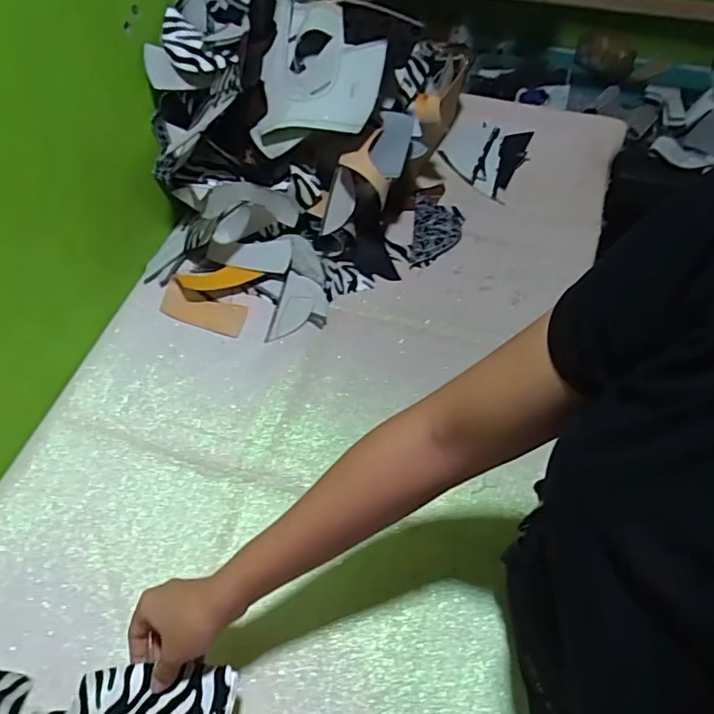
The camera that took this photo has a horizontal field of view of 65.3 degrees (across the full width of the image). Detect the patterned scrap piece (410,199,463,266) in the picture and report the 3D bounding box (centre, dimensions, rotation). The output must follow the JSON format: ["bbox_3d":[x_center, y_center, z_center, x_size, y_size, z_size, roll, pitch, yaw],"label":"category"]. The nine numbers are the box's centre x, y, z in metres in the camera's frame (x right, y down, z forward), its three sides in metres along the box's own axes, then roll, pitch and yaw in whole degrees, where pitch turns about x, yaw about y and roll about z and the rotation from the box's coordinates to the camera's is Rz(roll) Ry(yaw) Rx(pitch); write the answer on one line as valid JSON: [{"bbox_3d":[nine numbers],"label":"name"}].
[{"bbox_3d":[0.117,-0.183,0.812,0.070,0.007,0.130,7,57,6],"label":"patterned scrap piece"}]

